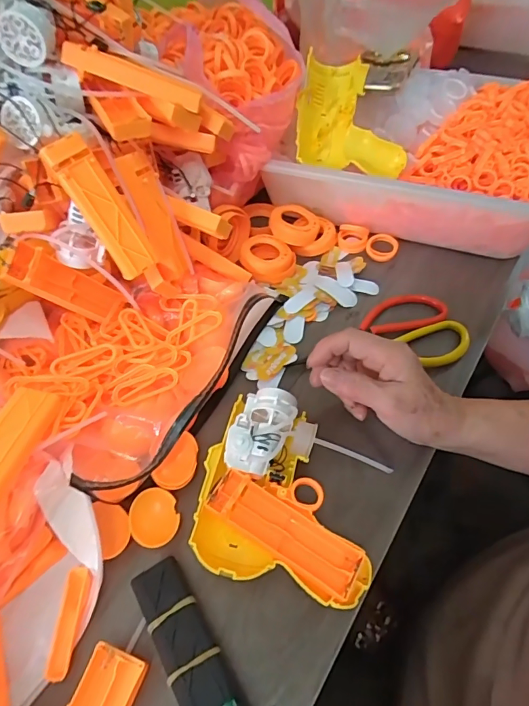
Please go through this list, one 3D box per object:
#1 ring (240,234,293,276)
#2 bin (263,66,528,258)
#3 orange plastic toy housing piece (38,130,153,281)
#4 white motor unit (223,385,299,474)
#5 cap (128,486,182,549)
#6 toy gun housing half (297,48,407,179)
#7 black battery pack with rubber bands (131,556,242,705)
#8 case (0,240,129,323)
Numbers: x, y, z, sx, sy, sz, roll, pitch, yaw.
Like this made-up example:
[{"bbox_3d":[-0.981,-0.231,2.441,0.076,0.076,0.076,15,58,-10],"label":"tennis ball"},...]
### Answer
[{"bbox_3d":[0.003,-0.107,0.487,0.056,0.025,0.054,-1,53,2],"label":"ring"},{"bbox_3d":[0.200,-0.234,0.530,0.321,0.106,0.251,17,55,15],"label":"bin"},{"bbox_3d":[-0.127,-0.113,0.345,0.033,0.108,0.016,-43,27,-26],"label":"orange plastic toy housing piece"},{"bbox_3d":[-0.002,0.066,0.348,0.045,0.042,0.066,11,54,11],"label":"white motor unit"},{"bbox_3d":[-0.081,0.120,0.323,0.035,0.009,0.040,10,54,10],"label":"cap"},{"bbox_3d":[0.099,-0.266,0.497,0.123,0.047,0.123,4,84,0],"label":"toy gun housing half"},{"bbox_3d":[-0.046,0.186,0.273,0.032,0.021,0.115,-27,56,-17],"label":"black battery pack with rubber bands"},{"bbox_3d":[-0.168,-0.056,0.382,0.024,0.102,0.031,-39,51,21],"label":"case"}]

